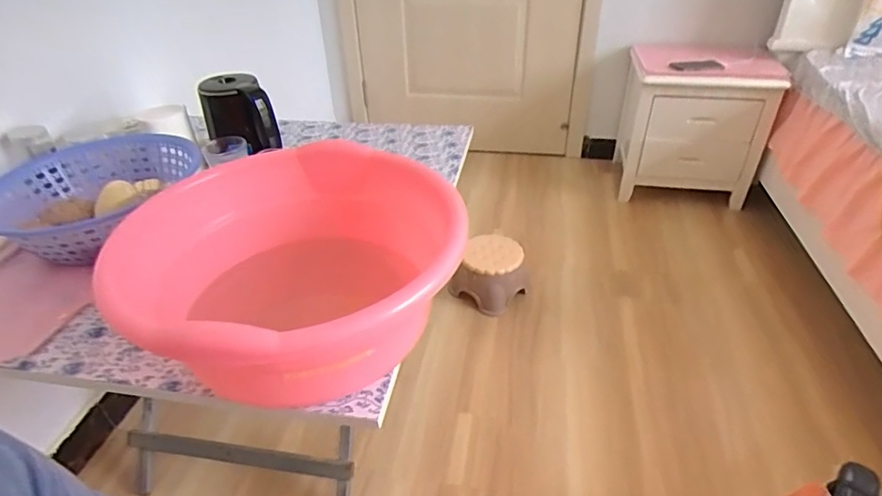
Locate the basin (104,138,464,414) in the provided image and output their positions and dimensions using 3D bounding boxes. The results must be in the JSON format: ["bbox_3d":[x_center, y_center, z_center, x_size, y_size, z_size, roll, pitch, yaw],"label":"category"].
[{"bbox_3d":[-0.162,0.038,0.643,0.372,0.198,0.389,-1,36,1],"label":"basin"}]

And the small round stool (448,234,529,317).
[{"bbox_3d":[0.156,0.077,1.520,0.199,0.142,0.191,17,40,25],"label":"small round stool"}]

